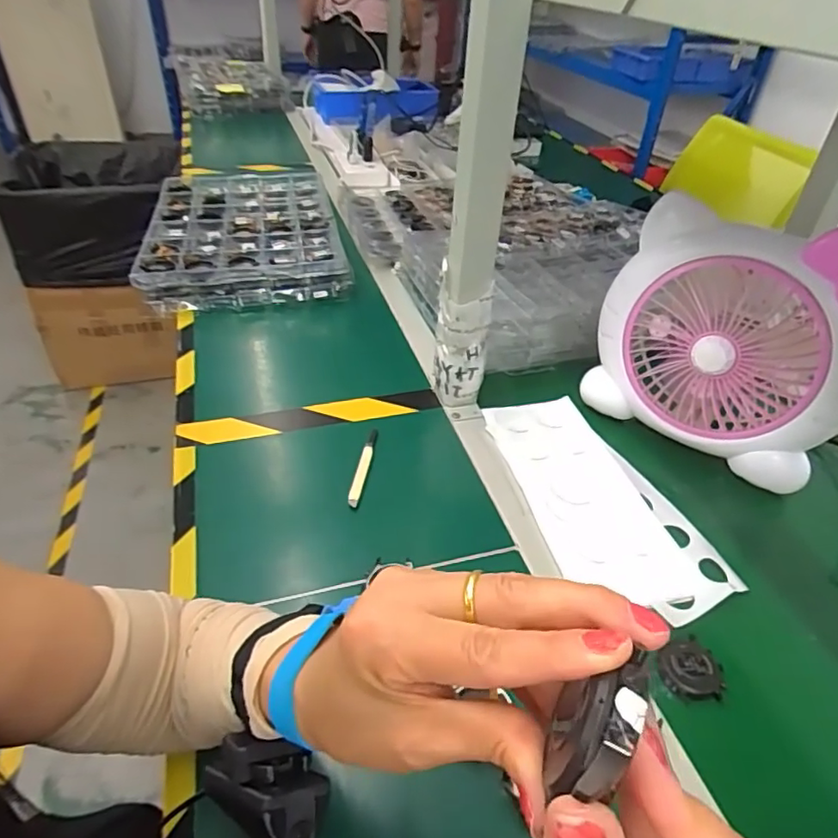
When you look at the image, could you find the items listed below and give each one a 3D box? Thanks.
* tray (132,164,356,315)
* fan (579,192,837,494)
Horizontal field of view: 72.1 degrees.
[{"bbox_3d":[-0.297,-0.330,0.982,0.298,0.050,0.452,-7,41,-13],"label":"tray"},{"bbox_3d":[0.321,-0.075,0.605,0.257,0.246,0.099,25,44,24],"label":"fan"}]

